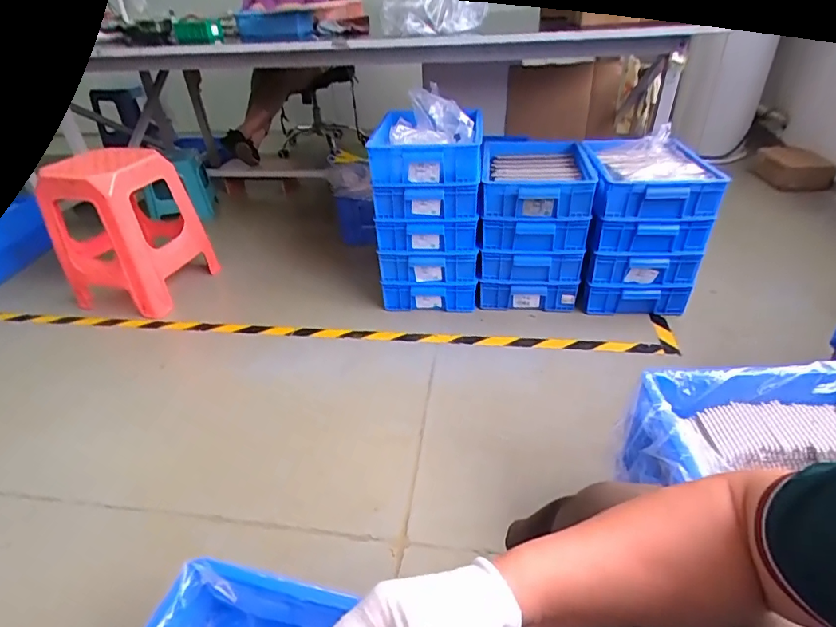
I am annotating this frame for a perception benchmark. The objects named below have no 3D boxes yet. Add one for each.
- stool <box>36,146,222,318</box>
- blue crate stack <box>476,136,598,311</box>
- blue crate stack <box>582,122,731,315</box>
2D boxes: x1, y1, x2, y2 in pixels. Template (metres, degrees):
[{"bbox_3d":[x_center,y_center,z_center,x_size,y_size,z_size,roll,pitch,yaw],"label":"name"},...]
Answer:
[{"bbox_3d":[-0.958,-0.279,1.580,0.339,0.456,0.310,11,37,20],"label":"stool"},{"bbox_3d":[0.363,-0.285,1.543,0.313,0.415,0.380,4,35,10],"label":"blue crate stack"},{"bbox_3d":[0.678,-0.283,1.498,0.318,0.409,0.402,5,35,12],"label":"blue crate stack"}]

